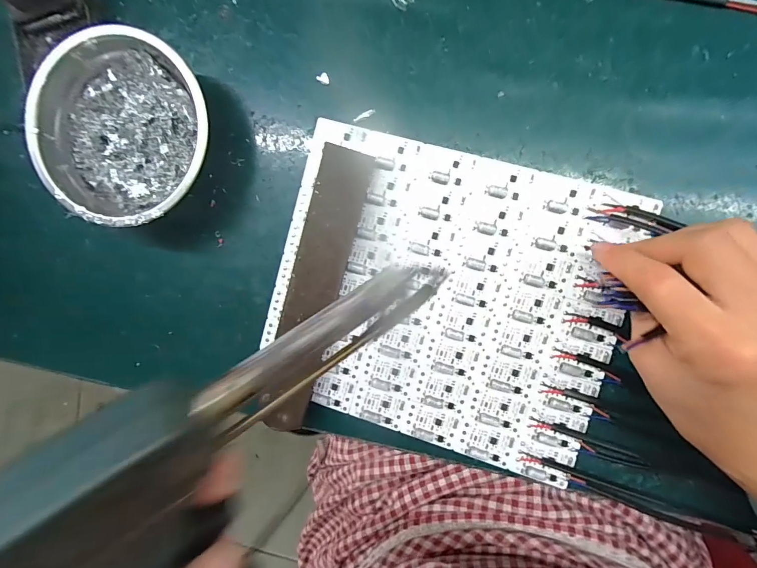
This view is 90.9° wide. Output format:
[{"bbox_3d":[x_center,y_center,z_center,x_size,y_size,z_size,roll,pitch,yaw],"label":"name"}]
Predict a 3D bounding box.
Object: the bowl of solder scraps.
[{"bbox_3d":[-0.175,-0.105,0.268,0.121,0.043,0.124,1,94,8],"label":"bowl of solder scraps"}]

